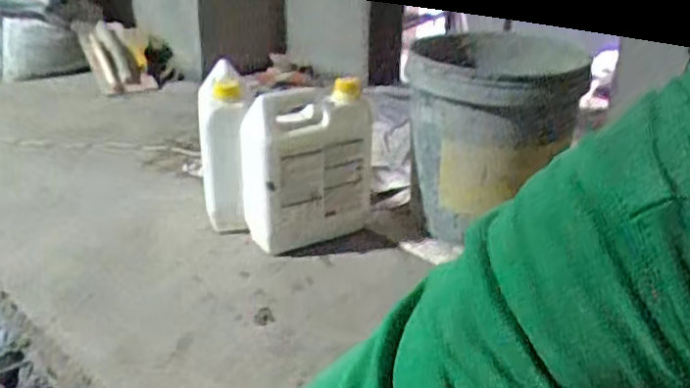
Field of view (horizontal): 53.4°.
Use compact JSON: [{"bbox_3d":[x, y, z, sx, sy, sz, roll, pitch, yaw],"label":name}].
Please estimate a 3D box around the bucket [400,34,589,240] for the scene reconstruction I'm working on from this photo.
[{"bbox_3d":[0.229,-0.117,1.182,0.274,0.311,0.274,1,24,-1],"label":"bucket"}]

